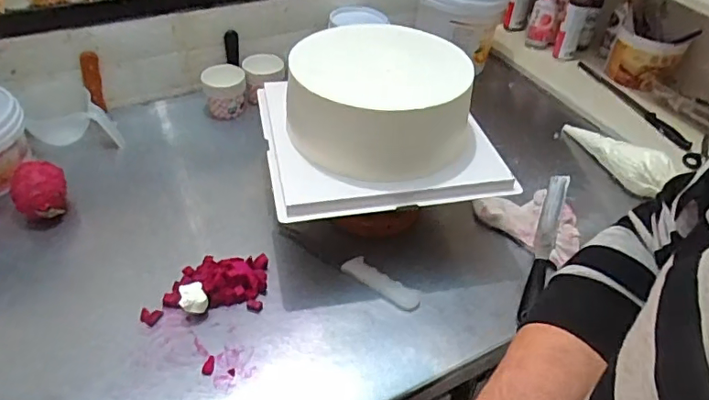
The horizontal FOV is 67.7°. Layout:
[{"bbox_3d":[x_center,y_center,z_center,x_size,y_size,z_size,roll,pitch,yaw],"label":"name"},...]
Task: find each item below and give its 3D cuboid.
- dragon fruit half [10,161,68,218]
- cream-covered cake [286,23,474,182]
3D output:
[{"bbox_3d":[-0.480,-0.005,0.813,0.077,0.089,0.068,-23,48,-27],"label":"dragon fruit half"},{"bbox_3d":[0.033,-0.137,0.771,0.250,0.130,0.219,5,41,2],"label":"cream-covered cake"}]

